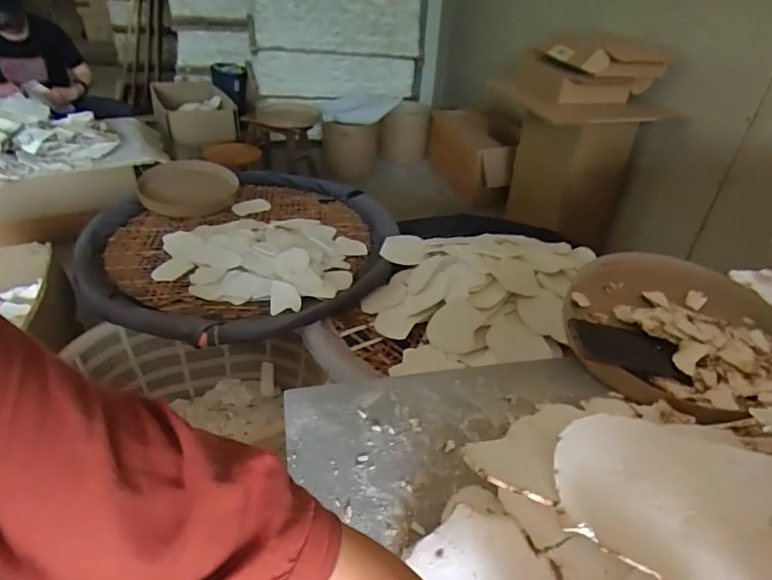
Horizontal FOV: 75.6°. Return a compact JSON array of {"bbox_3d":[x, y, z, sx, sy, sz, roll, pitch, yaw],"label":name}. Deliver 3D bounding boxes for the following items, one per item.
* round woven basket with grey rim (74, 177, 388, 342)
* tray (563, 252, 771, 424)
[{"bbox_3d":[-0.440,-0.180,1.562,0.946,0.095,1.039,-21,42,-31],"label":"round woven basket with grey rim"},{"bbox_3d":[0.420,0.057,0.707,0.312,0.067,0.292,2,35,-2],"label":"tray"}]

